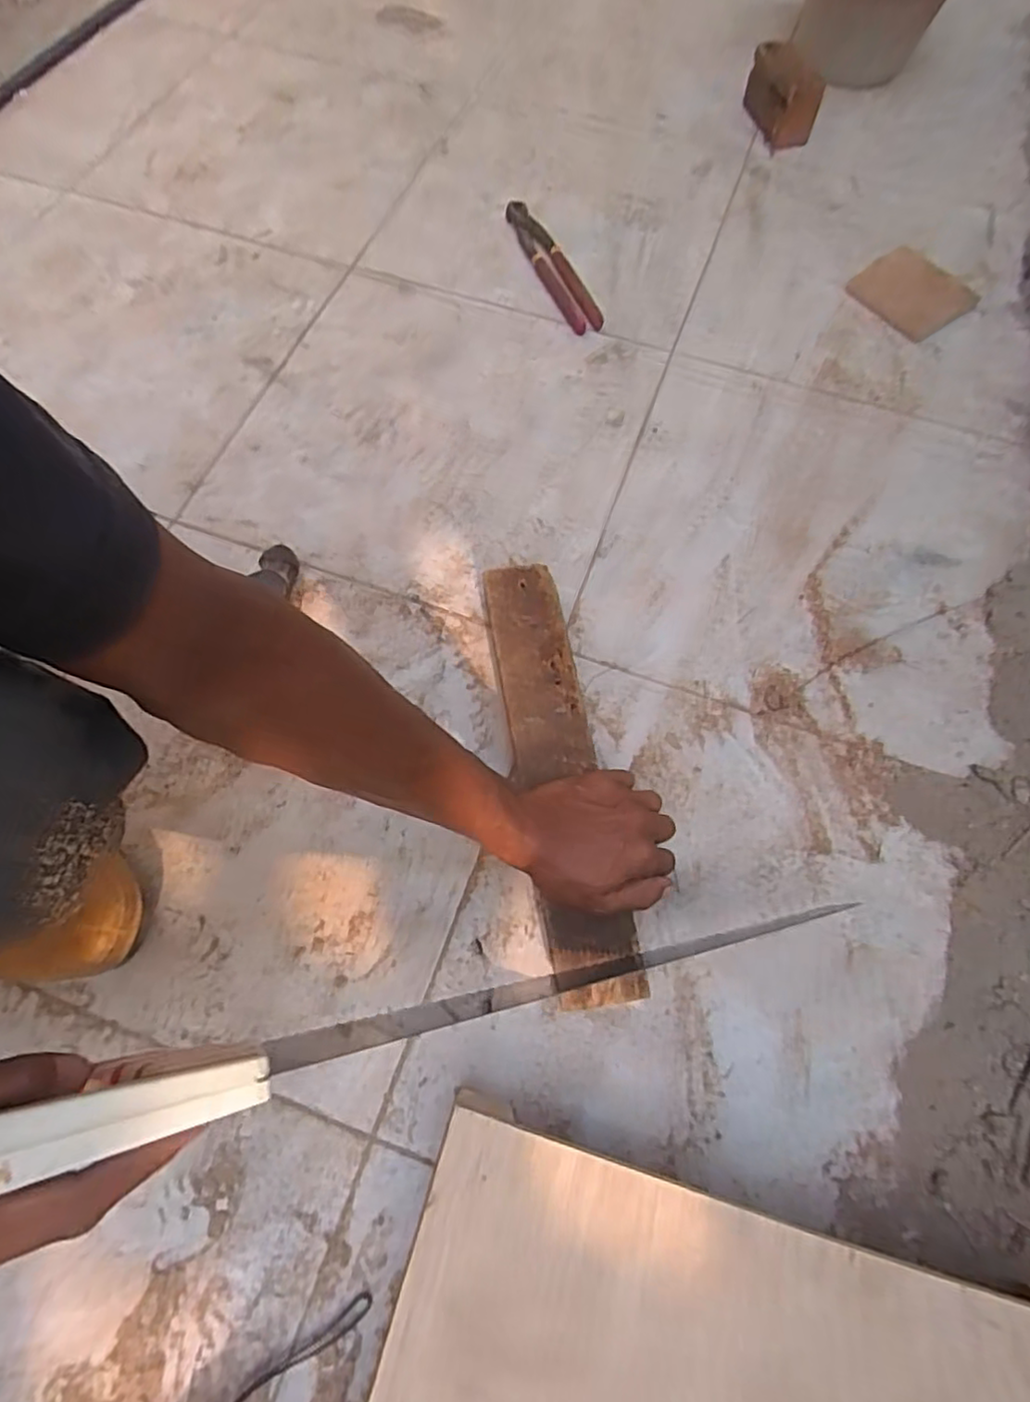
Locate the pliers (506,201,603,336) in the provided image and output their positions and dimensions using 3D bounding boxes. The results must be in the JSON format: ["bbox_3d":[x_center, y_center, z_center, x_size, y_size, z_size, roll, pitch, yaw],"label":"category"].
[{"bbox_3d":[0.045,-0.524,0.776,0.041,0.014,0.228,-19,69,-8],"label":"pliers"}]

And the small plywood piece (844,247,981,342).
[{"bbox_3d":[0.467,-0.485,0.763,0.125,0.013,0.119,-35,72,-14],"label":"small plywood piece"}]

